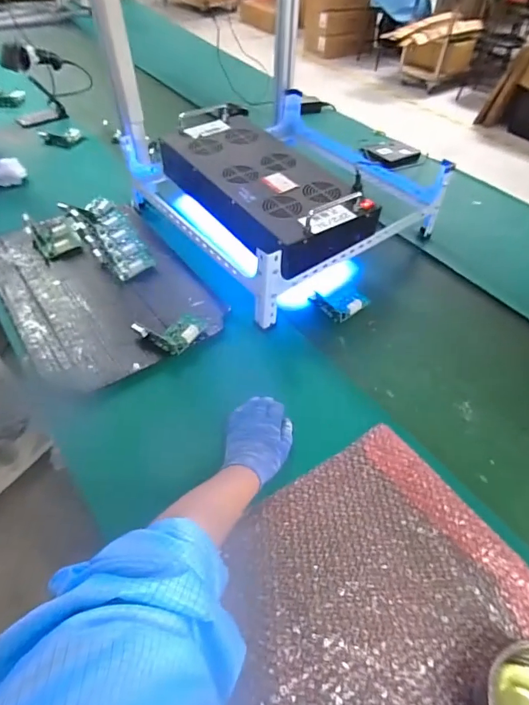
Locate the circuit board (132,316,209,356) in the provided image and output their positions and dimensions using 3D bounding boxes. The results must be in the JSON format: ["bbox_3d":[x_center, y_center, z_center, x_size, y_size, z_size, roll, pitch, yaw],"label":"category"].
[{"bbox_3d":[-0.164,-0.039,0.750,0.094,0.033,0.088,27,54,20],"label":"circuit board"}]

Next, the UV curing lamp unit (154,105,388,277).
[{"bbox_3d":[-0.012,-0.364,0.894,0.254,0.095,0.520,-28,56,-23],"label":"UV curing lamp unit"}]

